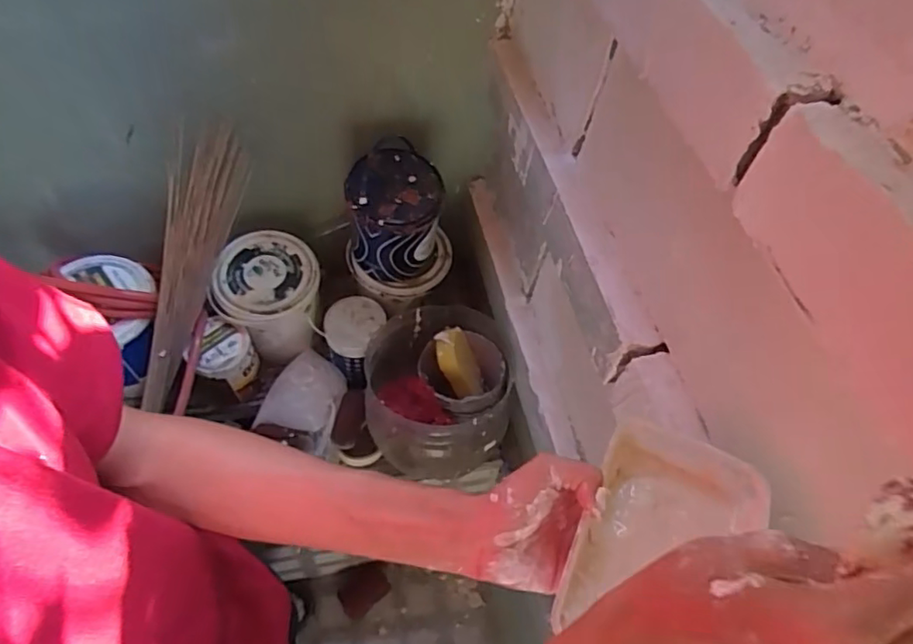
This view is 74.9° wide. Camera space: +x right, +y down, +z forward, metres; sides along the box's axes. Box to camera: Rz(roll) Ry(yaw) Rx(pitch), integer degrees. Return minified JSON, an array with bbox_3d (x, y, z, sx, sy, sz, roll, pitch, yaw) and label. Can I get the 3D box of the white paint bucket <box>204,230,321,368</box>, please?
[{"bbox_3d":[-0.336,-0.037,1.094,0.172,0.186,0.165,3,54,-4],"label":"white paint bucket"}]

